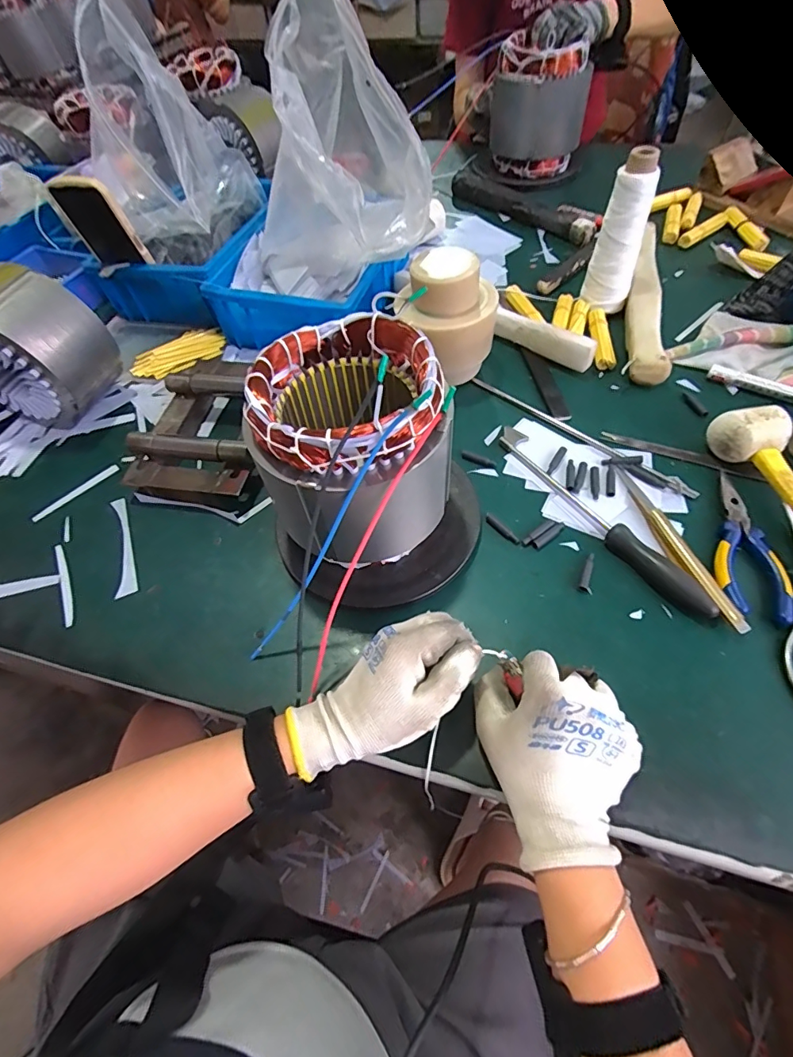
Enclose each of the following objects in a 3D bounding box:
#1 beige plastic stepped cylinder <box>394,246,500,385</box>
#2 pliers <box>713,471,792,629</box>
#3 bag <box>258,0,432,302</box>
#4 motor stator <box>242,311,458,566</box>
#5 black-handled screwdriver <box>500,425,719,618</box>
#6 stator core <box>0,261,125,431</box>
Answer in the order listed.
[{"bbox_3d":[0.052,-0.227,0.522,0.092,0.133,0.092,-29,59,-14],"label":"beige plastic stepped cylinder"},{"bbox_3d":[0.307,0.012,0.416,0.052,0.010,0.147,7,58,9],"label":"pliers"},{"bbox_3d":[-0.081,-0.391,0.507,0.181,0.233,0.237,-15,57,-5],"label":"bag"},{"bbox_3d":[-0.029,-0.065,0.372,0.138,0.134,0.145,-2,57,3],"label":"motor stator"},{"bbox_3d":[0.186,-0.019,0.448,0.026,0.019,0.262,-28,59,-13],"label":"black-handled screwdriver"},{"bbox_3d":[-0.401,-0.200,0.528,0.124,0.154,0.103,12,59,12],"label":"stator core"}]

